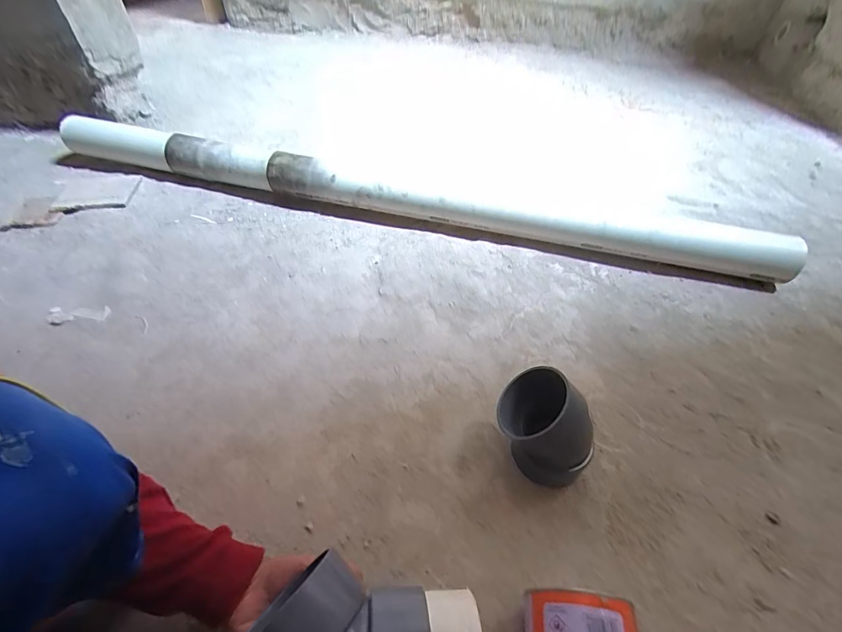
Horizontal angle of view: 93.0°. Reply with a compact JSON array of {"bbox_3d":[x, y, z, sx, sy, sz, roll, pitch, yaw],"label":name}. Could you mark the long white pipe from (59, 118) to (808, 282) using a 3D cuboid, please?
[{"bbox_3d":[-0.101,-0.285,0.874,1.629,0.084,0.079,13,48,10],"label":"long white pipe"}]

